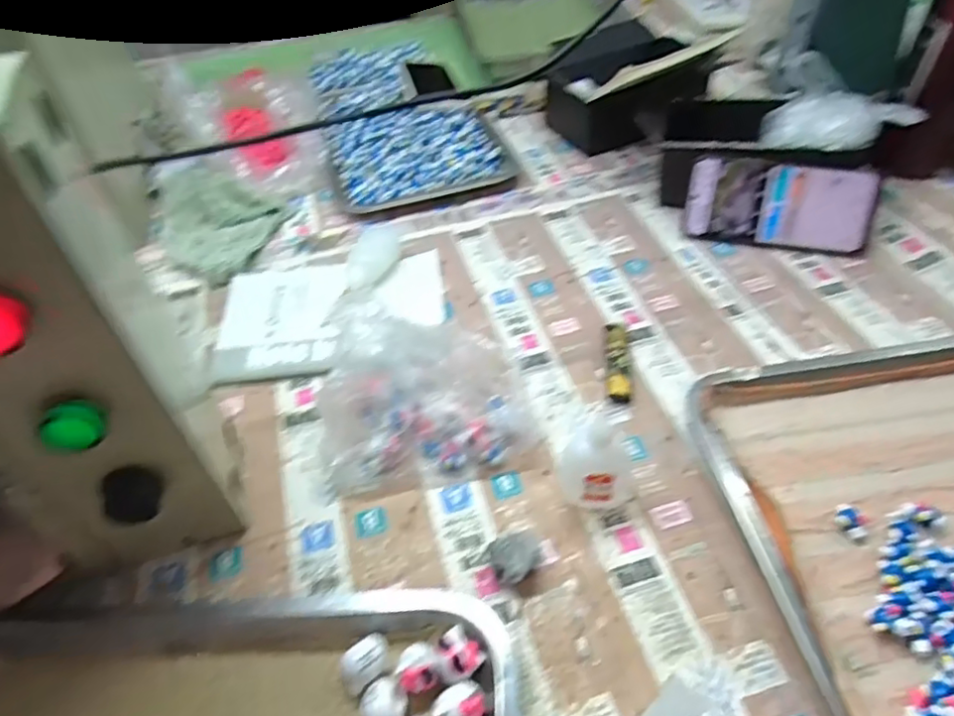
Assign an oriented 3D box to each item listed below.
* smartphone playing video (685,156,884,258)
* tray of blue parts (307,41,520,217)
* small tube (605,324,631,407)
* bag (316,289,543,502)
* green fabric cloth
[{"bbox_3d":[0.289,-0.148,0.588,0.162,0.082,0.010,10,17,13],"label":"smartphone playing video"},{"bbox_3d":[-0.097,-0.317,0.798,0.208,0.033,0.402,-14,48,-8],"label":"tray of blue parts"},{"bbox_3d":[0.115,0.001,0.501,0.020,0.012,0.086,3,47,7],"label":"small tube"},{"bbox_3d":[-0.042,0.020,0.436,0.149,0.103,0.098,-10,47,-4],"label":"bag"},{"bbox_3d":[-0.272,-0.159,0.656,0.127,0.031,0.199,-21,49,-14],"label":"green fabric cloth"}]

